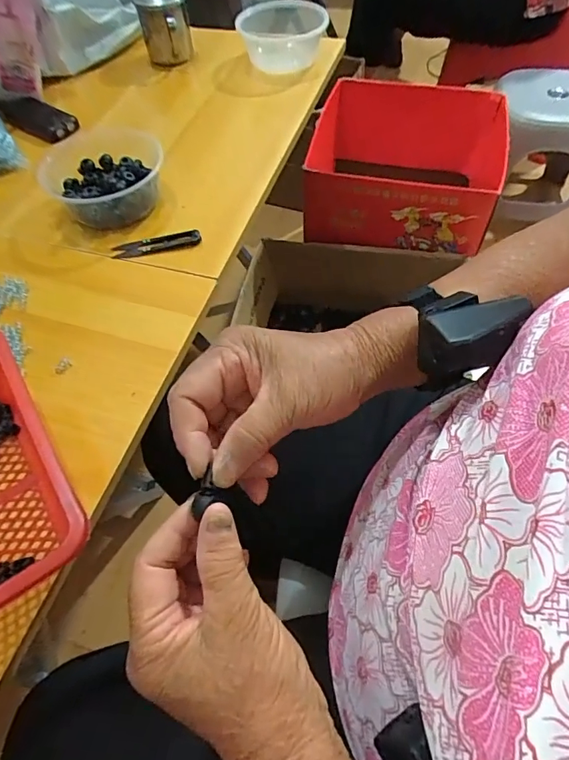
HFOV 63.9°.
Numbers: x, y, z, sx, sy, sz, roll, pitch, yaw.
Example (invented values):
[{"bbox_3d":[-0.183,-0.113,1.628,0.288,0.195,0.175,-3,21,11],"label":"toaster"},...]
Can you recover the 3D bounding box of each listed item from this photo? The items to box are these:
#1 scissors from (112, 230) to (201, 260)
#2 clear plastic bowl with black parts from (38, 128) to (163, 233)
[{"bbox_3d":[-0.147,-0.156,0.524,0.101,0.012,0.025,-8,57,-2],"label":"scissors"},{"bbox_3d":[-0.212,-0.244,0.552,0.138,0.059,0.151,-22,58,-11],"label":"clear plastic bowl with black parts"}]

